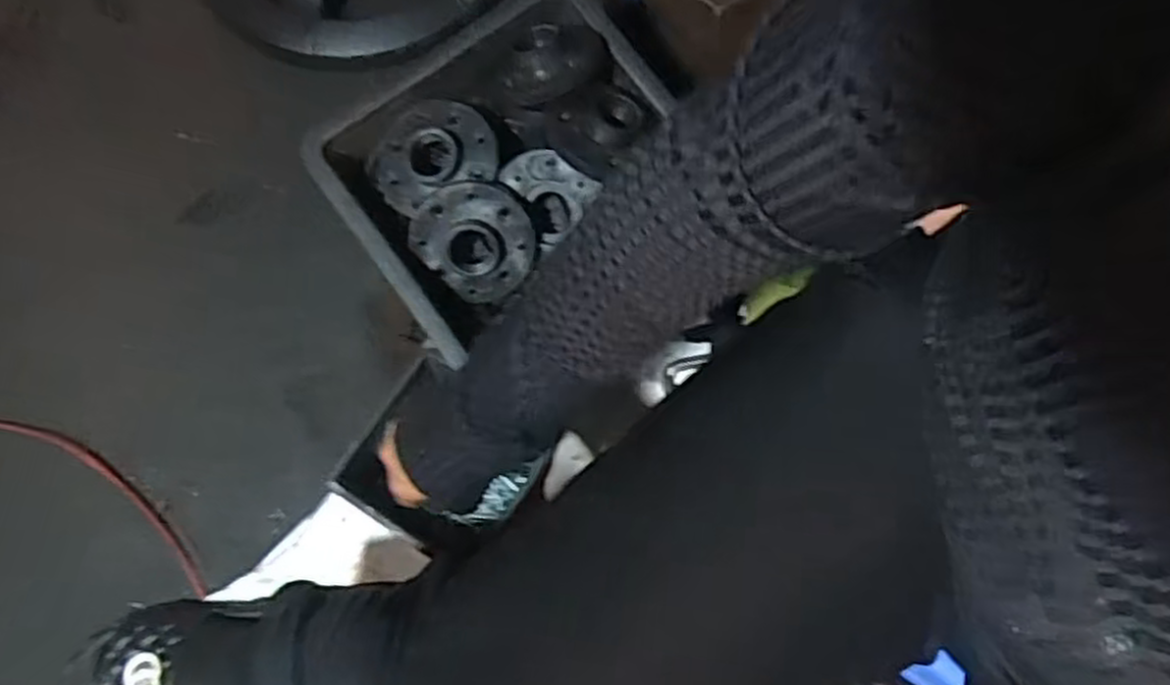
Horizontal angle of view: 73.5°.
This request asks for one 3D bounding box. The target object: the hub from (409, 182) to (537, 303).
[{"bbox_3d":[-0.085,-0.081,0.617,0.086,0.035,0.092,-42,111,15],"label":"hub"}]

